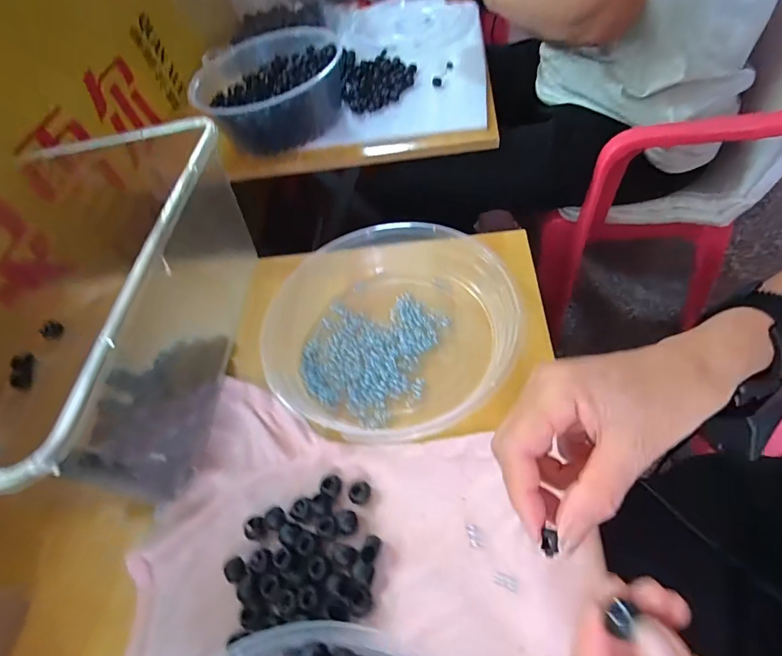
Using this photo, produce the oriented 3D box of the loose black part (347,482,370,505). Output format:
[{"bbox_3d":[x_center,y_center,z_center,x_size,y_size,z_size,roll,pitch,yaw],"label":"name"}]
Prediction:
[{"bbox_3d":[-0.022,0.113,0.291,0.012,0.007,0.015,30,65,29],"label":"loose black part"}]

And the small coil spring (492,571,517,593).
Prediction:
[{"bbox_3d":[0.068,0.150,0.252,0.014,0.004,0.007,16,59,23],"label":"small coil spring"}]

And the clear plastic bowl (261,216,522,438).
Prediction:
[{"bbox_3d":[-0.001,-0.007,0.361,0.201,0.046,0.207,30,65,29],"label":"clear plastic bowl"}]

